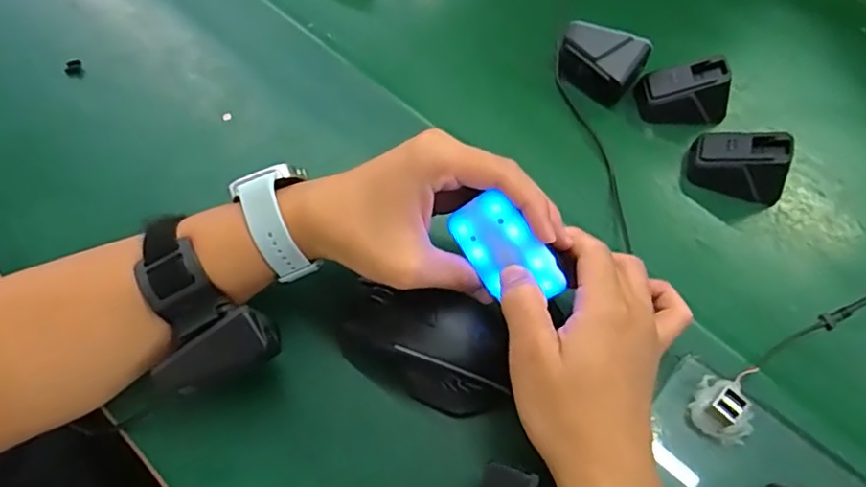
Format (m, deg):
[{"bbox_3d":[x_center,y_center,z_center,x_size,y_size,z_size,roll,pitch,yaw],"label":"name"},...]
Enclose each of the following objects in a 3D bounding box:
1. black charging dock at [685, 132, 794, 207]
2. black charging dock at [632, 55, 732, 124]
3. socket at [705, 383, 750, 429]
[{"bbox_3d":[0.228,-0.060,0.445,0.066,0.038,0.037,18,63,9],"label":"black charging dock"},{"bbox_3d":[0.201,-0.122,0.479,0.068,0.040,0.035,4,61,2],"label":"black charging dock"},{"bbox_3d":[0.171,0.094,0.348,0.018,0.015,0.015,-38,68,-19],"label":"socket"}]

